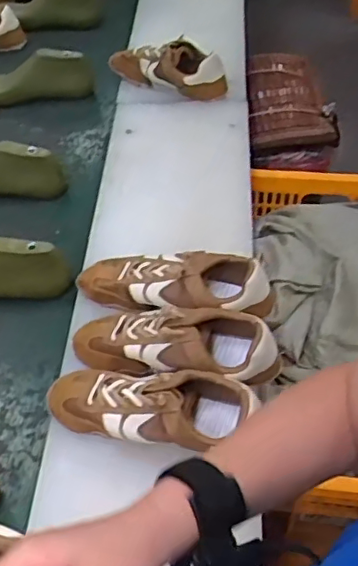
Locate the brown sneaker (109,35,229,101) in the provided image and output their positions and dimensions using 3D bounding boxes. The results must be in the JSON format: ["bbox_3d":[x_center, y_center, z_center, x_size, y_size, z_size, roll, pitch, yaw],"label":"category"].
[{"bbox_3d":[-0.019,-0.416,1.136,0.234,0.103,0.091,30,59,25],"label":"brown sneaker"}]

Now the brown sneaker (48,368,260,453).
[{"bbox_3d":[-0.038,0.133,0.658,0.240,0.078,0.093,8,52,10],"label":"brown sneaker"}]

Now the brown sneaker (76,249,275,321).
[{"bbox_3d":[-0.009,0.000,0.774,0.255,0.086,0.096,2,52,6],"label":"brown sneaker"}]

